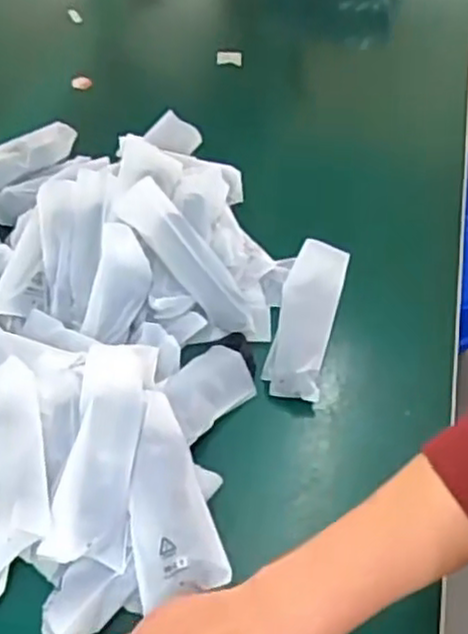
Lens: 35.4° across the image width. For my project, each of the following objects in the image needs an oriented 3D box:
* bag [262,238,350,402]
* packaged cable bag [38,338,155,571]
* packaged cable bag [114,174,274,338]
[{"bbox_3d":[0.063,0.002,0.641,0.050,0.031,0.152,12,53,7],"label":"bag"},{"bbox_3d":[-0.092,0.090,0.518,0.049,0.026,0.159,5,52,1],"label":"packaged cable bag"},{"bbox_3d":[-0.031,-0.043,0.627,0.169,0.028,0.045,48,60,-10],"label":"packaged cable bag"}]

